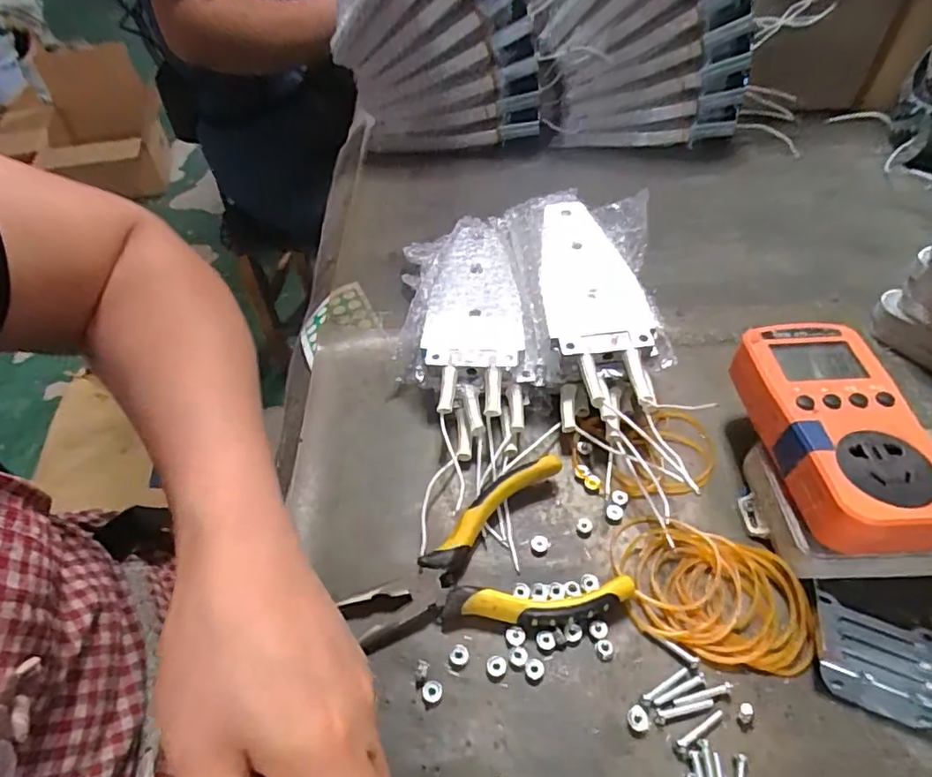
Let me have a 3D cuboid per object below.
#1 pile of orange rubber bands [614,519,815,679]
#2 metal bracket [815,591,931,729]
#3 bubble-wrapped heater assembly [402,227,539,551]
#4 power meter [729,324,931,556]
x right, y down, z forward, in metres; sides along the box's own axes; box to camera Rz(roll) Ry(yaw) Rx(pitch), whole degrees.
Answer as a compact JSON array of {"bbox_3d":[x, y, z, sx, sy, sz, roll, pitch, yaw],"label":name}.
[{"bbox_3d":[0.123,0.103,0.287,0.096,0.007,0.063,19,53,18],"label":"pile of orange rubber bands"},{"bbox_3d":[0.197,0.126,0.261,0.060,0.015,0.048,18,52,18],"label":"metal bracket"},{"bbox_3d":[0.002,-0.025,0.378,0.082,0.047,0.244,-7,49,-3],"label":"bubble-wrapped heater assembly"},{"bbox_3d":[0.190,0.020,0.291,0.065,0.032,0.122,-3,49,0],"label":"power meter"}]

